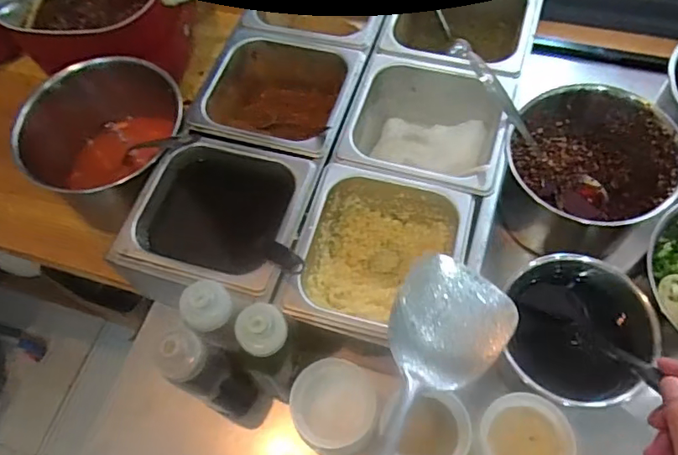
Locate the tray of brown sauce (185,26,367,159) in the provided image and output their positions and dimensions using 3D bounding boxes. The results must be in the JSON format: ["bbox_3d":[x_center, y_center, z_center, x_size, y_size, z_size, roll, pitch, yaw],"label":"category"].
[{"bbox_3d":[-0.073,-0.147,0.678,0.180,0.095,0.167,16,65,11],"label":"tray of brown sauce"}]

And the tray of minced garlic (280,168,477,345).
[{"bbox_3d":[0.043,0.038,0.562,0.159,0.089,0.171,13,64,10],"label":"tray of minced garlic"}]

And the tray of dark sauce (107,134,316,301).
[{"bbox_3d":[-0.125,0.000,0.607,0.172,0.103,0.165,15,64,11],"label":"tray of dark sauce"}]

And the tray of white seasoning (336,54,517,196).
[{"bbox_3d":[0.101,-0.100,0.645,0.172,0.103,0.160,16,65,11],"label":"tray of white seasoning"}]

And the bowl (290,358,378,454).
[{"bbox_3d":[-0.003,0.183,0.542,0.080,0.070,0.092,2,63,4],"label":"bowl"}]

